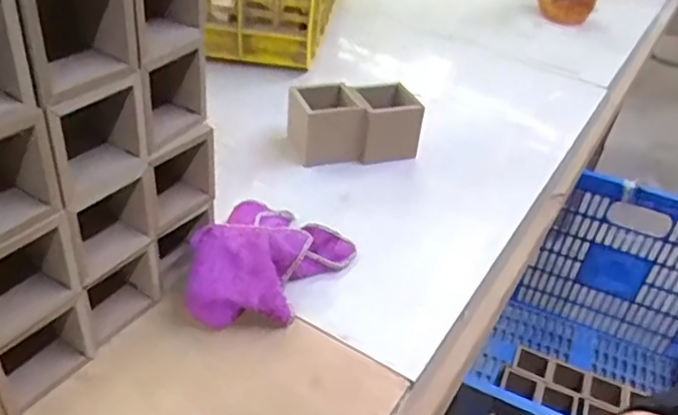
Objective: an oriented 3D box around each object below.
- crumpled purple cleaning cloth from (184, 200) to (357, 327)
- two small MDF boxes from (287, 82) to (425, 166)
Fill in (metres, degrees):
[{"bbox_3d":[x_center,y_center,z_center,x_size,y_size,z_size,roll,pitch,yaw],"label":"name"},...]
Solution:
[{"bbox_3d":[-0.052,0.035,0.449,0.101,0.052,0.126,15,38,10],"label":"crumpled purple cleaning cloth"},{"bbox_3d":[0.018,-0.088,0.615,0.133,0.065,0.070,-7,39,-18],"label":"two small MDF boxes"}]

